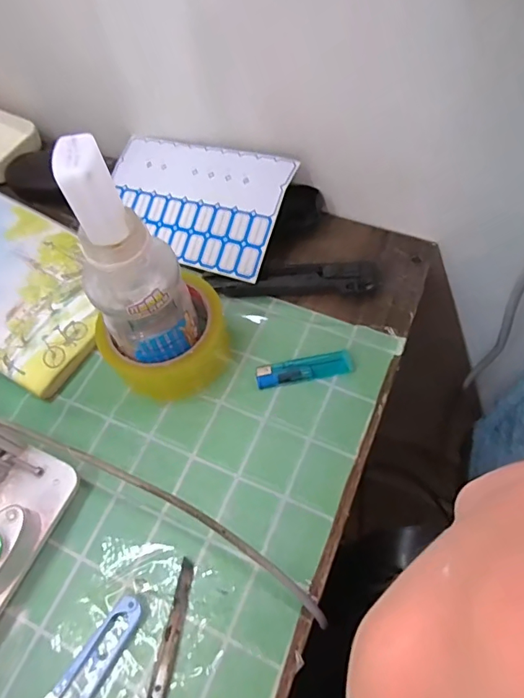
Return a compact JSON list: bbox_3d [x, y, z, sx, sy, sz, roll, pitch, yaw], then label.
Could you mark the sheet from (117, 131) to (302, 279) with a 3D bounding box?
[{"bbox_3d":[-0.070,-0.143,0.458,0.192,0.008,0.124,17,86,24],"label":"sheet"}]

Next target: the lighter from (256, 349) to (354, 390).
[{"bbox_3d":[0.034,0.016,0.388,0.078,0.008,0.021,-11,61,-2],"label":"lighter"}]

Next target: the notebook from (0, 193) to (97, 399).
[{"bbox_3d":[-0.226,-0.061,0.435,0.208,0.010,0.138,28,71,16],"label":"notebook"}]

